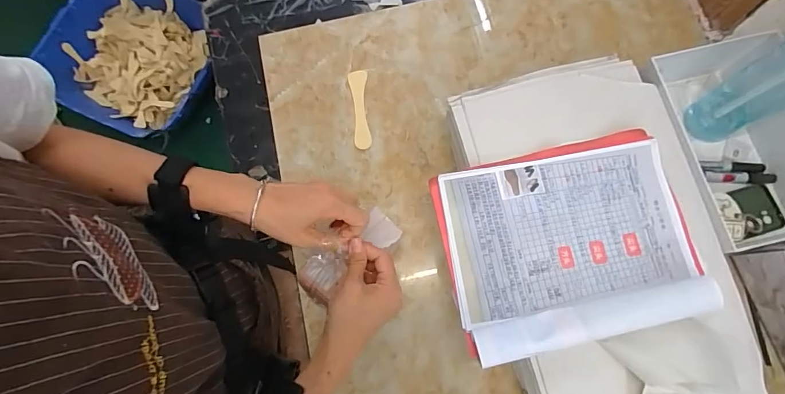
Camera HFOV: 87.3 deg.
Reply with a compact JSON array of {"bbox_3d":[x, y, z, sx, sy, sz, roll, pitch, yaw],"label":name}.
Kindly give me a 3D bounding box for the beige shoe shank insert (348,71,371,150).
[{"bbox_3d":[-0.057,-0.156,0.732,0.032,0.005,0.146,-7,78,2],"label":"beige shoe shank insert"}]

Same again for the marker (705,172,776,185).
[{"bbox_3d":[0.565,-0.030,0.673,0.109,0.018,0.019,1,77,3],"label":"marker"}]

